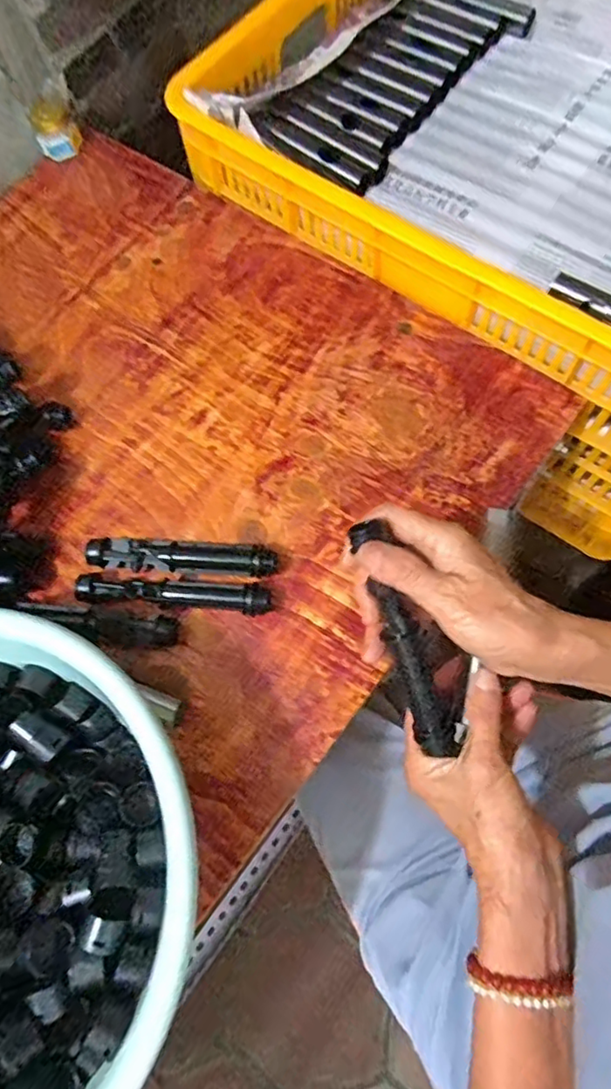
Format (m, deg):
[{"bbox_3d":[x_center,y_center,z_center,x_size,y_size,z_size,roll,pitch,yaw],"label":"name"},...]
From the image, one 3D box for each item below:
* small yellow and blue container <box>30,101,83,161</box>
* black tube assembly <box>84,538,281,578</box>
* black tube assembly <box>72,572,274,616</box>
[{"bbox_3d":[-0.265,-0.441,0.629,0.043,0.037,0.036,-22,70,-6],"label":"small yellow and blue container"},{"bbox_3d":[-0.093,0.009,0.450,0.140,0.019,0.025,4,70,4],"label":"black tube assembly"},{"bbox_3d":[-0.099,0.037,0.444,0.145,0.019,0.022,3,70,4],"label":"black tube assembly"}]

